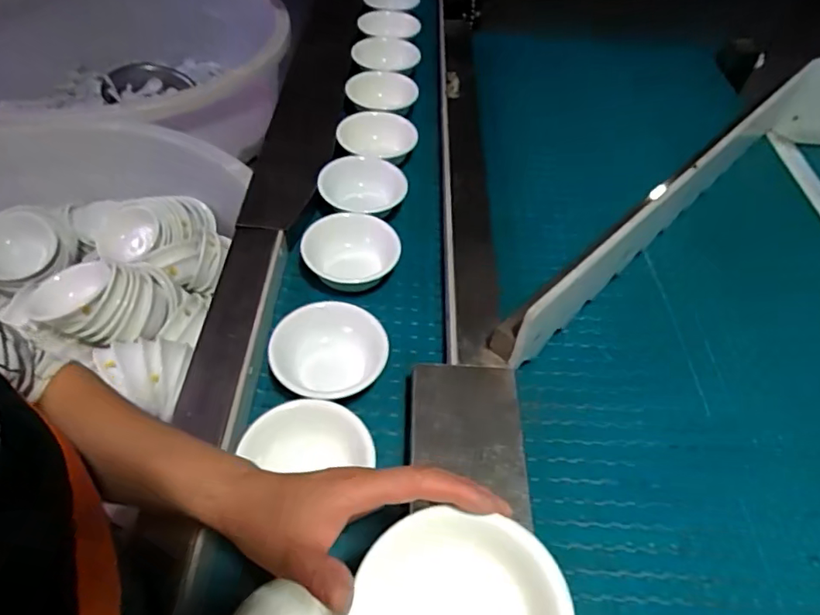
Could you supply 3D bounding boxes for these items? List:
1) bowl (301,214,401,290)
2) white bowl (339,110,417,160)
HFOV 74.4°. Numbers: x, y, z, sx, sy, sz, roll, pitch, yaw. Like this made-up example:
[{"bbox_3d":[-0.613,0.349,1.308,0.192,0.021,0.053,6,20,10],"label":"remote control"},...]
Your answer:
[{"bbox_3d":[-0.069,-0.060,0.639,0.110,0.044,0.109,4,54,-6],"label":"bowl"},{"bbox_3d":[-0.048,-0.241,0.785,0.111,0.035,0.114,3,50,-3],"label":"white bowl"}]

